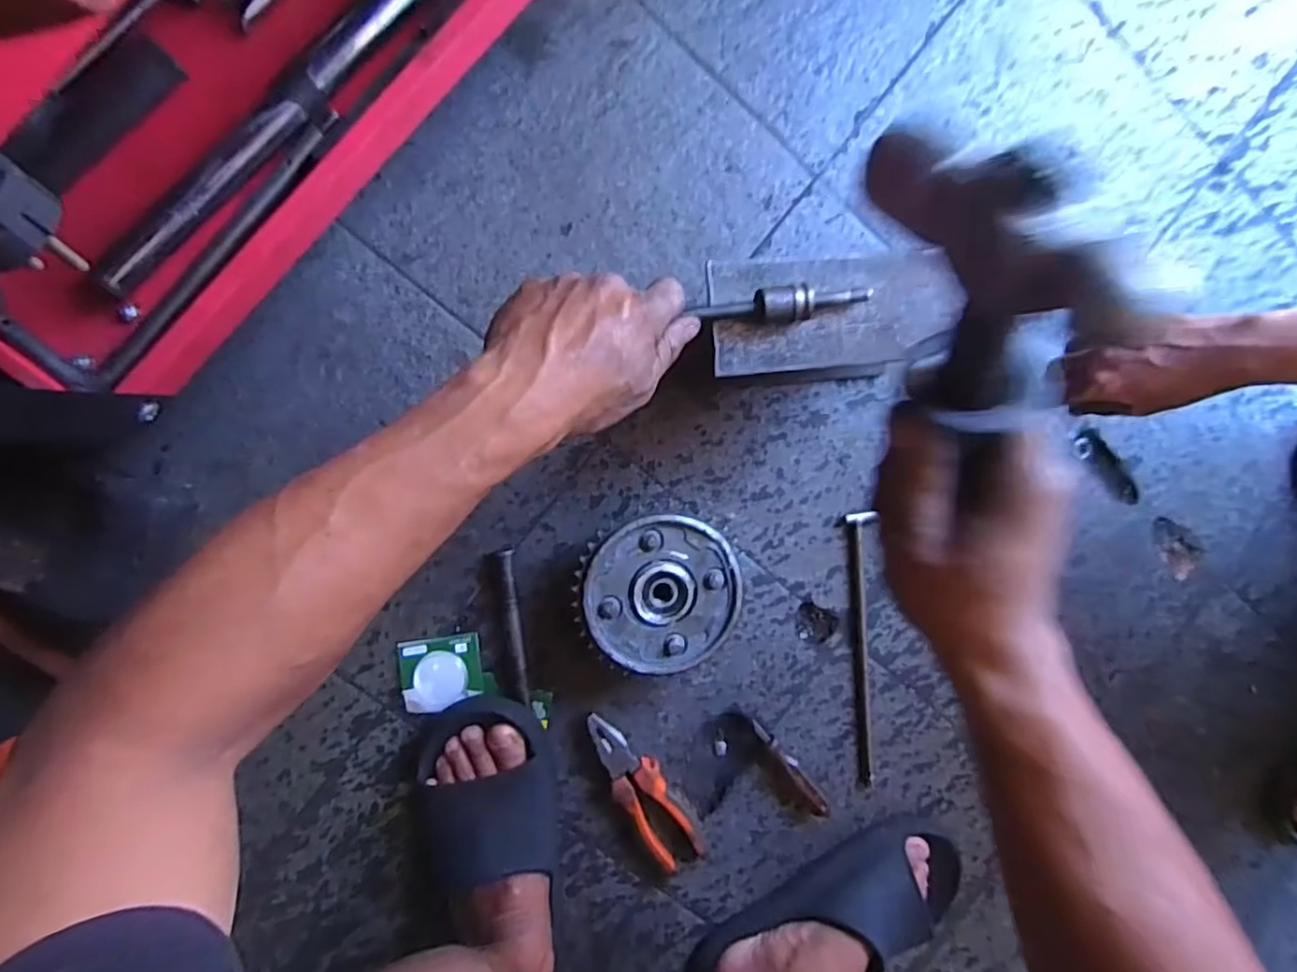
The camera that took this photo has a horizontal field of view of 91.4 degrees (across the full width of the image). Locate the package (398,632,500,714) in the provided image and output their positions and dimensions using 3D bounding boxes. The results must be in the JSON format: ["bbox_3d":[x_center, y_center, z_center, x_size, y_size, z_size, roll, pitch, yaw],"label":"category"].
[{"bbox_3d":[-0.176,0.164,0.554,0.078,0.012,0.061,-7,96,-8],"label":"package"}]

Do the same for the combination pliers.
[{"bbox_3d":[-0.006,0.278,0.583,0.045,0.025,0.169,-31,99,-5],"label":"combination pliers"}]

